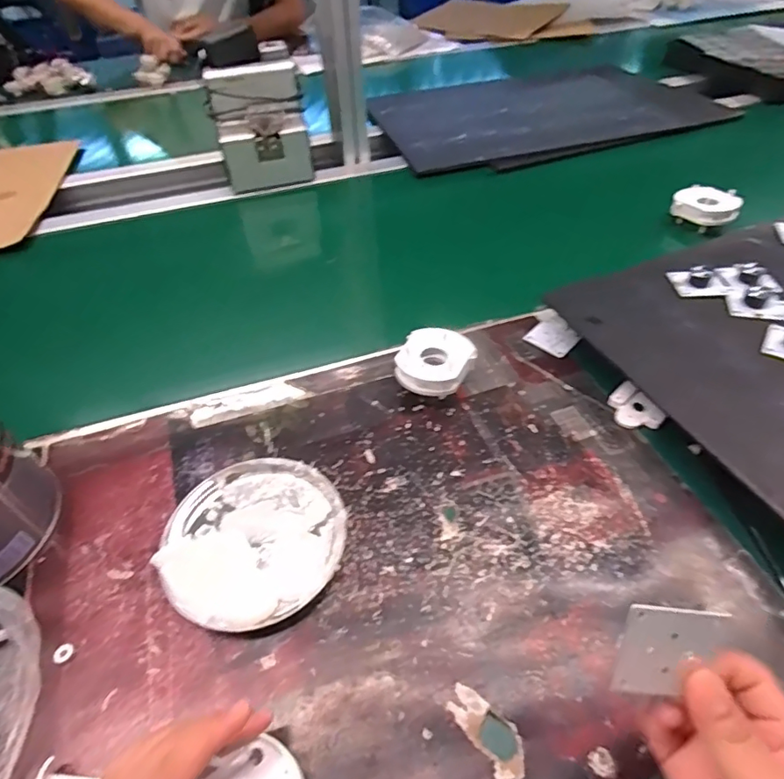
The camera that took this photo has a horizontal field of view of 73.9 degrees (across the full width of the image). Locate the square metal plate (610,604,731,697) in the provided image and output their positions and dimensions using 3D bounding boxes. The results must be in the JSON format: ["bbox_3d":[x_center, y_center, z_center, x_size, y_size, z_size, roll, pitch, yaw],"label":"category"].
[{"bbox_3d":[0.123,0.115,0.228,0.044,0.005,0.039,7,91,2],"label":"square metal plate"}]

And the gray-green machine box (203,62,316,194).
[{"bbox_3d":[-0.188,-0.377,0.755,0.126,0.138,0.073,-13,48,-9],"label":"gray-green machine box"}]

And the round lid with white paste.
[{"bbox_3d":[-0.101,0.107,0.380,0.126,0.016,0.126,-2,47,2],"label":"round lid with white paste"}]

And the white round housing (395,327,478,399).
[{"bbox_3d":[0.040,-0.020,0.474,0.061,0.039,0.066,-2,47,2],"label":"white round housing"}]

